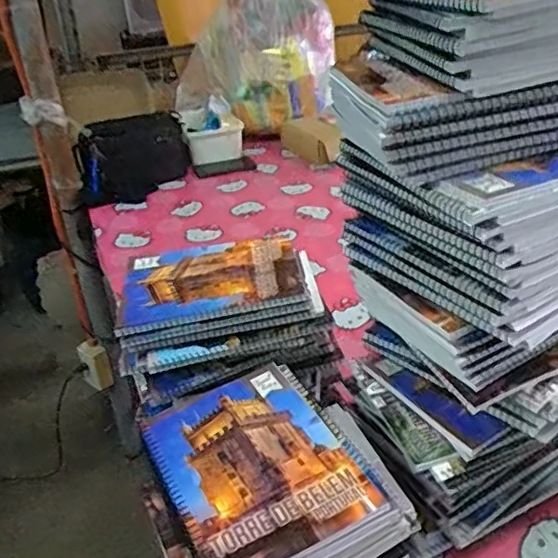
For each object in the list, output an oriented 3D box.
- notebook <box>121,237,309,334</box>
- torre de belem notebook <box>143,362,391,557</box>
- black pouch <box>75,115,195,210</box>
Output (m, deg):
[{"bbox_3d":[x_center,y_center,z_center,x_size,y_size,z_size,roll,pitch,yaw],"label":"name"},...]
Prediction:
[{"bbox_3d":[-0.076,0.002,0.664,0.197,0.021,0.139,-6,31,-3],"label":"notebook"},{"bbox_3d":[-0.020,0.158,0.520,0.153,0.014,0.197,-19,35,-20],"label":"torre de belem notebook"},{"bbox_3d":[-0.362,-0.312,1.495,0.306,0.166,0.087,-23,36,-28],"label":"black pouch"}]

